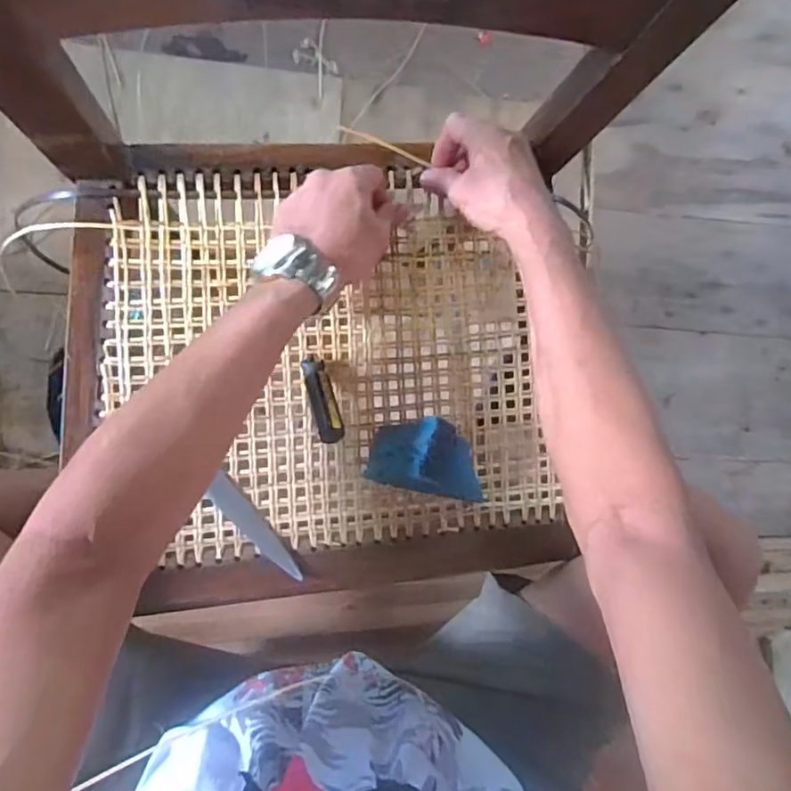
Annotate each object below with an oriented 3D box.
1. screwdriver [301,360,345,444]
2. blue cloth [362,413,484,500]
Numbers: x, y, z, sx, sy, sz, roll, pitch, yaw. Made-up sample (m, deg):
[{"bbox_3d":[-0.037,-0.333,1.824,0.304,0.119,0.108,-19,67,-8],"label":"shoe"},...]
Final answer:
[{"bbox_3d":[-0.061,0.000,0.457,0.020,0.014,0.086,-15,53,-9],"label":"screwdriver"},{"bbox_3d":[0.035,0.054,0.480,0.108,0.055,0.062,16,86,-10],"label":"blue cloth"}]

